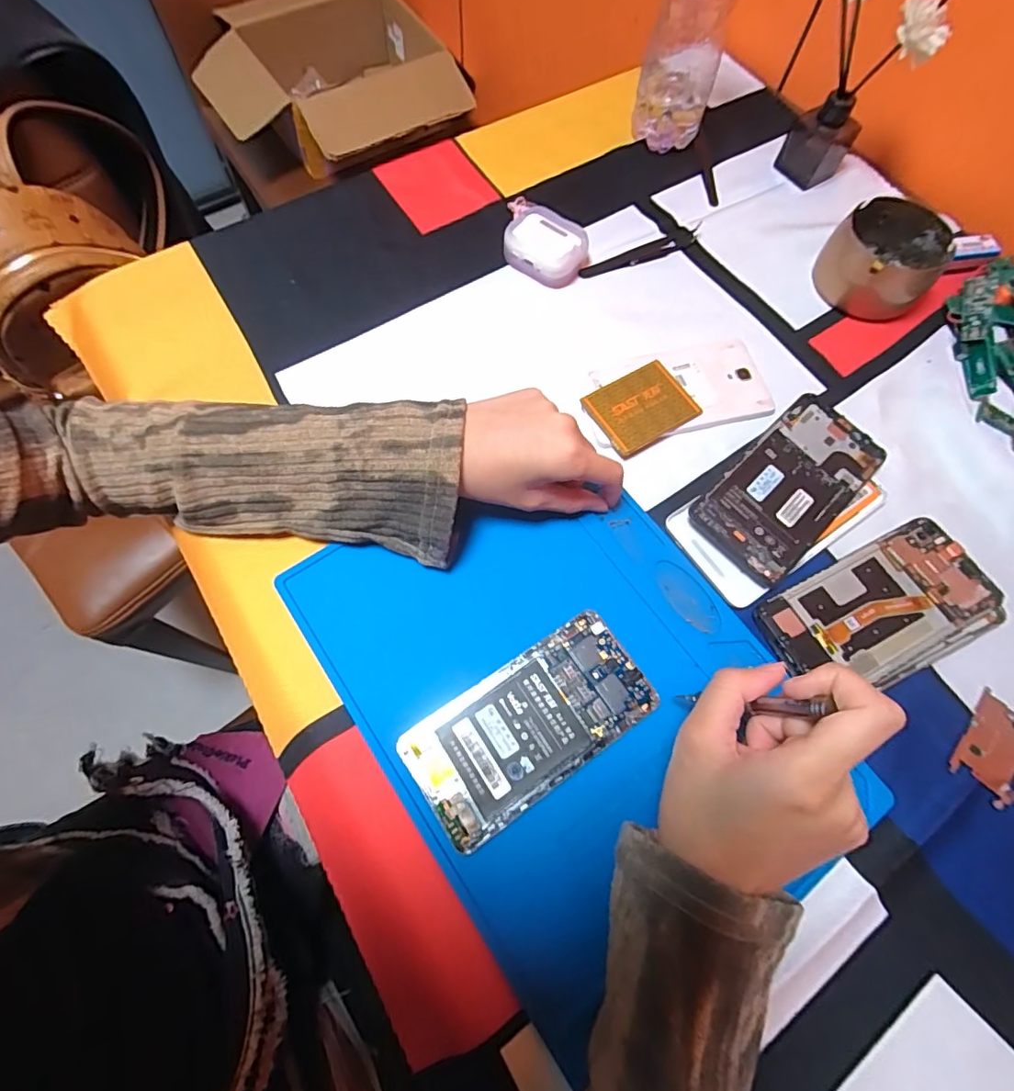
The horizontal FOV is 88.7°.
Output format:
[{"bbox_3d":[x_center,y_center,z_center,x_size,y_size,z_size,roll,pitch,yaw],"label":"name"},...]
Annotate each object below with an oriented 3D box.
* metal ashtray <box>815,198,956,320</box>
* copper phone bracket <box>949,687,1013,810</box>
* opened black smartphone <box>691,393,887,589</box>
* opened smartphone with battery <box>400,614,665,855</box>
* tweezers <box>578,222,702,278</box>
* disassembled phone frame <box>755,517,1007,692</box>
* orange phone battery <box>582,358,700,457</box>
[{"bbox_3d":[0.315,-0.240,0.437,0.086,0.046,0.087,1,69,-2],"label":"metal ashtray"},{"bbox_3d":[0.300,0.123,0.312,0.044,0.005,0.065,43,73,13],"label":"copper phone bracket"},{"bbox_3d":[0.201,-0.043,0.366,0.151,0.015,0.072,-41,76,-16],"label":"opened black smartphone"},{"bbox_3d":[0.014,0.104,0.304,0.141,0.009,0.070,-32,73,-13],"label":"opened smartphone with battery"},{"bbox_3d":[0.118,-0.254,0.449,0.122,0.011,0.020,-28,72,-12],"label":"tweezers"},{"bbox_3d":[0.241,0.044,0.333,0.150,0.012,0.080,-25,72,-11],"label":"disassembled phone frame"},{"bbox_3d":[0.099,-0.102,0.385,0.072,0.007,0.055,-29,73,-12],"label":"orange phone battery"}]

